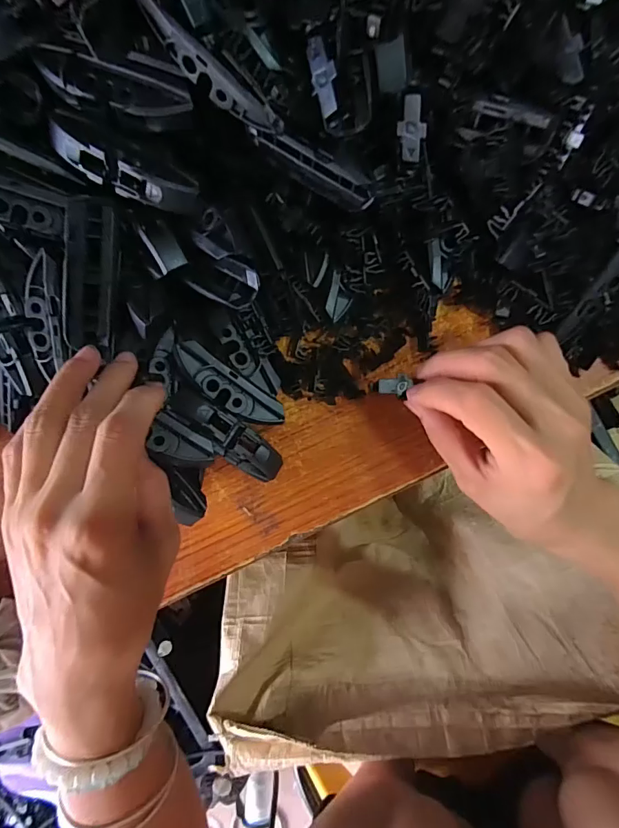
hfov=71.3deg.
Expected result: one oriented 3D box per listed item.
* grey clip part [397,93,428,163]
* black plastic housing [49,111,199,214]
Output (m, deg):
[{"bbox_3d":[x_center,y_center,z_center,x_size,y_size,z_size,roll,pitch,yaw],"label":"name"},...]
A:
[{"bbox_3d":[0.046,-0.127,0.193,0.011,0.026,0.007,-6,46,6],"label":"grey clip part"},{"bbox_3d":[-0.088,-0.117,0.202,0.070,0.009,0.023,25,93,-9],"label":"black plastic housing"}]

